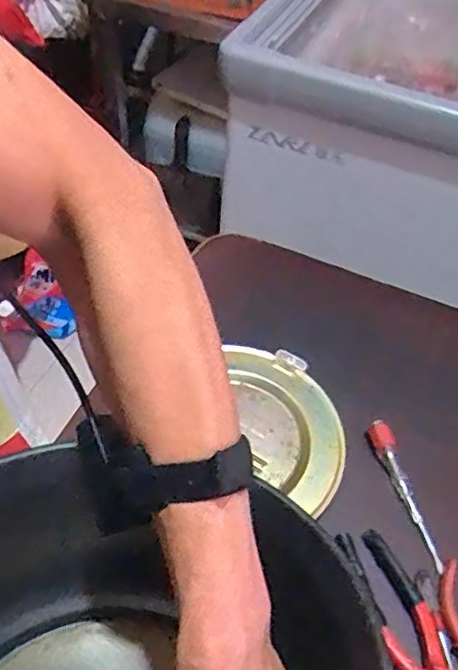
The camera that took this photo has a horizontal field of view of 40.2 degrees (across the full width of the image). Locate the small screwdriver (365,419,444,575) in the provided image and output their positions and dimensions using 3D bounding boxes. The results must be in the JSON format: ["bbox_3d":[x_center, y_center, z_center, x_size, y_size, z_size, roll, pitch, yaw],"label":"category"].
[{"bbox_3d":[0.180,0.157,0.631,0.020,0.018,0.158,-12,53,-12],"label":"small screwdriver"}]

